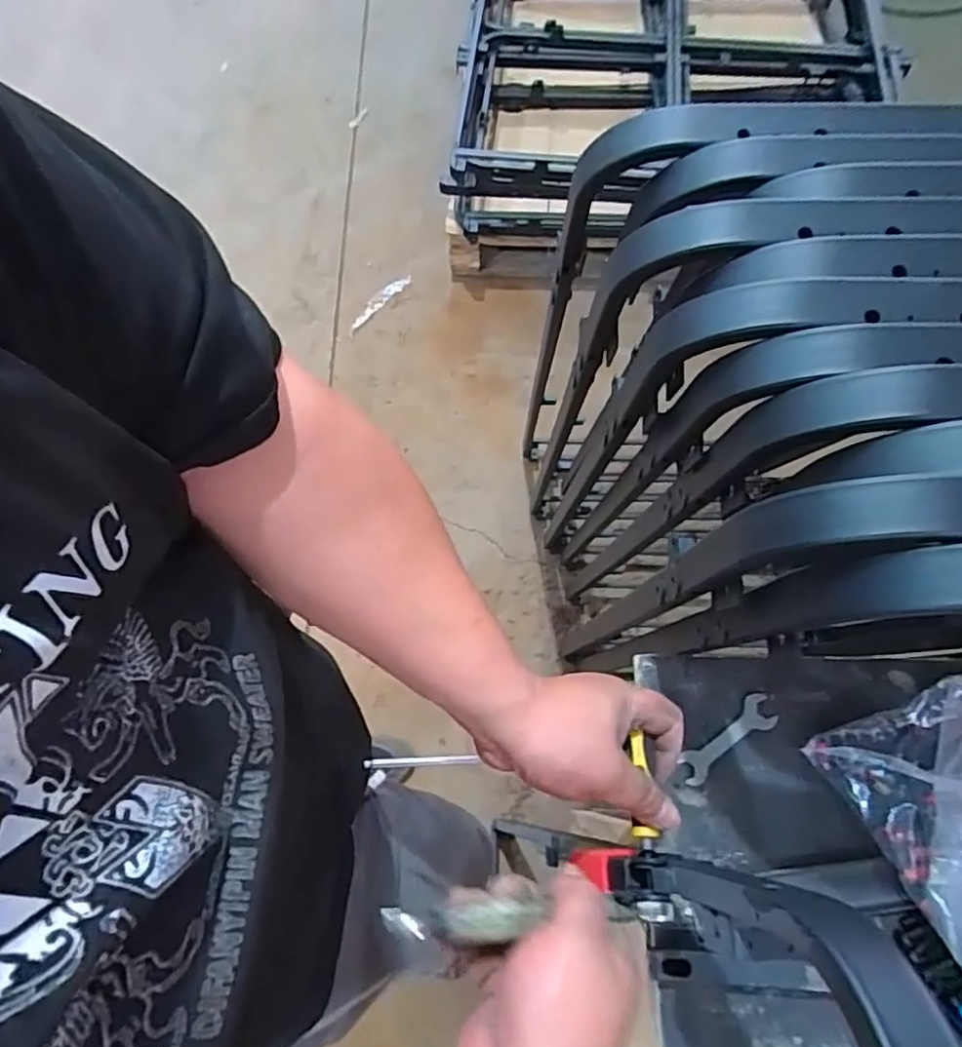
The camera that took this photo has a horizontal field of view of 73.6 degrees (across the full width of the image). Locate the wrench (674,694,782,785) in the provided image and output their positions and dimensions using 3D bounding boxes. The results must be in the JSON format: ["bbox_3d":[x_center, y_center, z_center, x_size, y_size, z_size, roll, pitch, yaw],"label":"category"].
[{"bbox_3d":[0.209,0.183,0.547,0.098,0.004,0.029,-32,70,-11],"label":"wrench"}]

